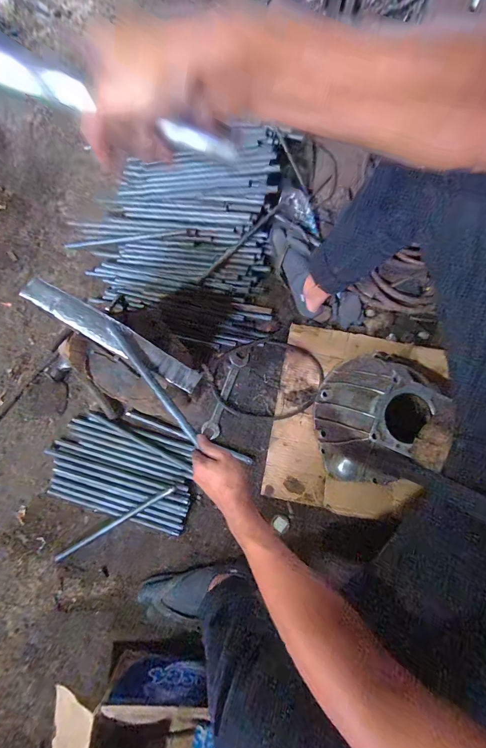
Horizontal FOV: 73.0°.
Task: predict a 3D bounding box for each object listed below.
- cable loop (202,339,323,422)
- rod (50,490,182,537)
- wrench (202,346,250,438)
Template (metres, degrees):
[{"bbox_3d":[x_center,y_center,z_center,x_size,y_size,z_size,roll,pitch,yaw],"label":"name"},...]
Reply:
[{"bbox_3d":[0.063,0.016,0.847,0.277,0.014,0.218,-22,80,-5],"label":"cable loop"},{"bbox_3d":[-0.308,0.331,0.784,0.325,0.012,0.012,17,79,3],"label":"rod"},{"bbox_3d":[-0.046,0.049,0.850,0.046,0.010,0.229,21,79,4],"label":"wrench"}]

